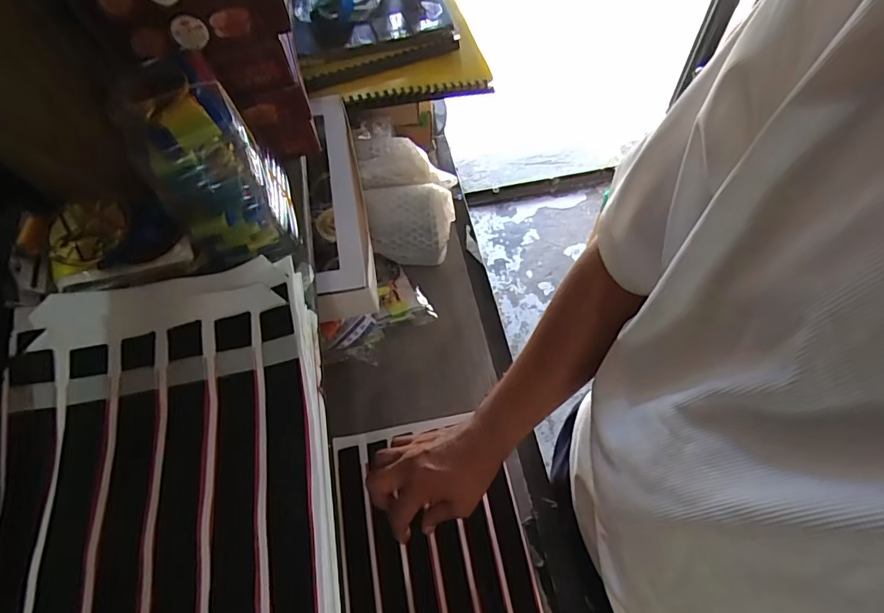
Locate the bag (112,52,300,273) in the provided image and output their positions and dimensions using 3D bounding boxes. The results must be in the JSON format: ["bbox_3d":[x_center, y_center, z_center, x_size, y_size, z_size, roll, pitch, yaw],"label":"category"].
[{"bbox_3d":[-0.174,-0.107,0.373,0.088,0.123,0.103,-25,62,-11],"label":"bag"}]

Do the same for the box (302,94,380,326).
[{"bbox_3d":[-0.133,-0.130,0.609,0.077,0.074,0.301,-11,61,-3],"label":"box"}]

